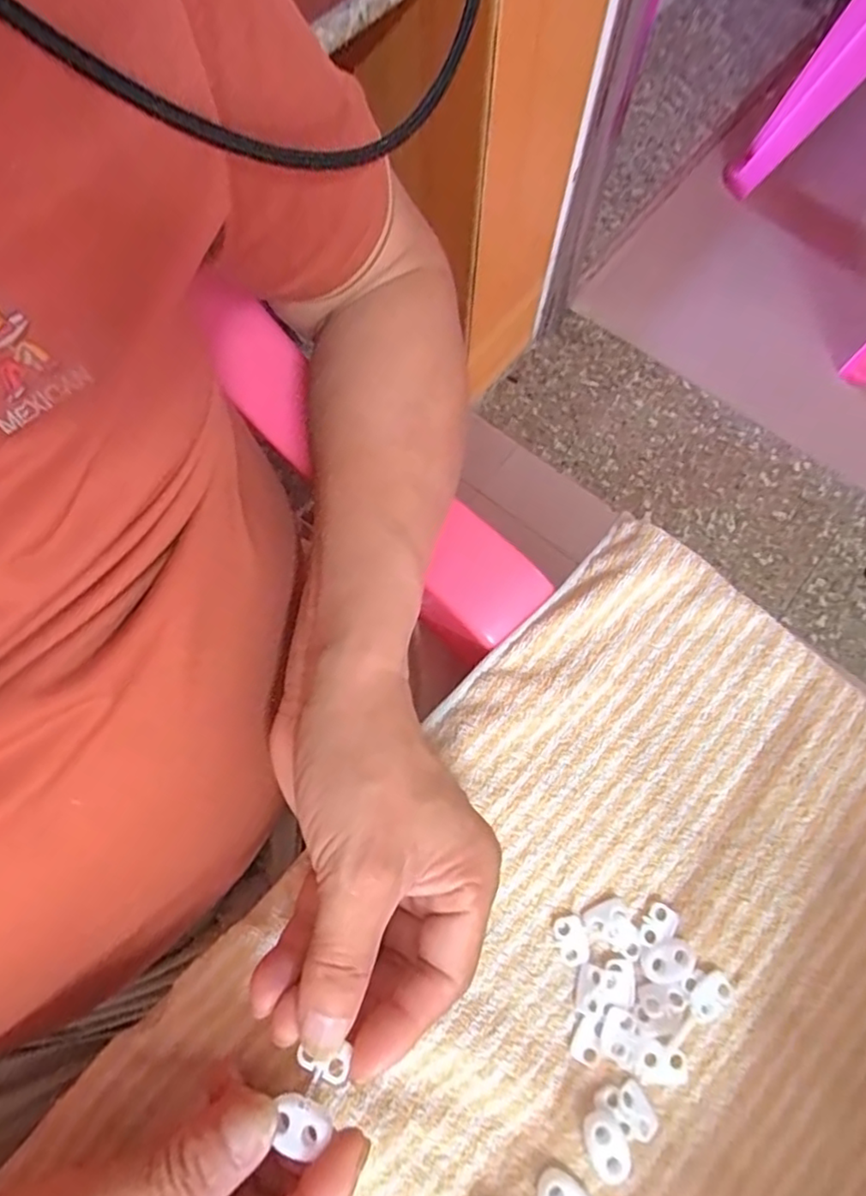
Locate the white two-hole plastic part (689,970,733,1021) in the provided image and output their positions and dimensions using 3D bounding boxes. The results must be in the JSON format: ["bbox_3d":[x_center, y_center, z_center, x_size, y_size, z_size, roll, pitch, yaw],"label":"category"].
[{"bbox_3d":[0.115,0.164,0.261,0.019,0.004,0.013,-38,77,-11],"label":"white two-hole plastic part"}]

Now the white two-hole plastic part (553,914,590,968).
[{"bbox_3d":[0.059,0.145,0.267,0.012,0.004,0.020,-15,74,-5],"label":"white two-hole plastic part"}]

